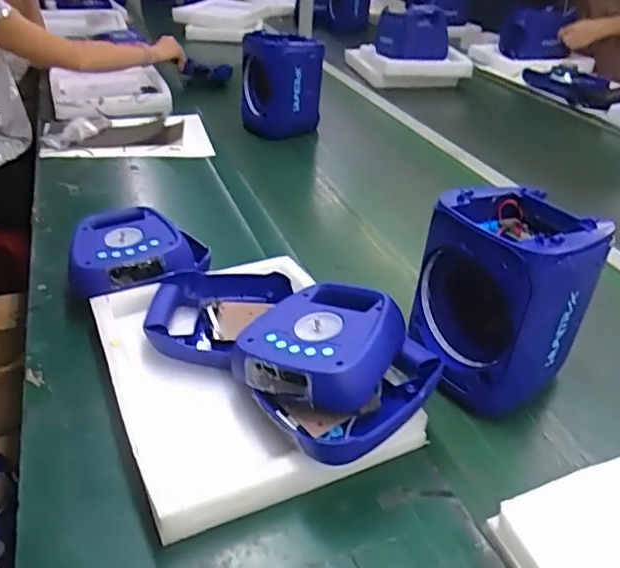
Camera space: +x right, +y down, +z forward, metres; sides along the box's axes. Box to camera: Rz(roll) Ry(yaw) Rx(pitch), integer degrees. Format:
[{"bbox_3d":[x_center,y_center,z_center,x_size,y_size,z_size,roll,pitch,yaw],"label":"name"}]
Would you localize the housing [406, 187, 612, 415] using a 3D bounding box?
[{"bbox_3d":[0.231,0.017,0.675,0.164,0.206,0.145,-9,36,-18],"label":"housing"}]

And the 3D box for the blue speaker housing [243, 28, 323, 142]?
[{"bbox_3d":[-0.070,-0.468,1.389,0.198,0.234,0.143,7,32,-5],"label":"blue speaker housing"}]

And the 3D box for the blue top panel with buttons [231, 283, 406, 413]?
[{"bbox_3d":[0.012,0.065,0.624,0.158,0.065,0.164,6,35,24],"label":"blue top panel with buttons"}]

